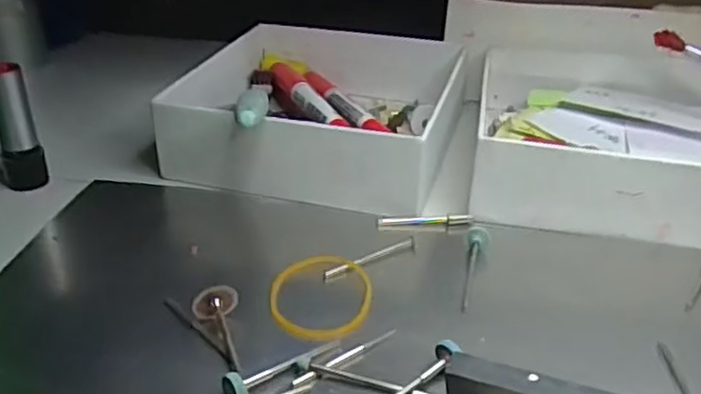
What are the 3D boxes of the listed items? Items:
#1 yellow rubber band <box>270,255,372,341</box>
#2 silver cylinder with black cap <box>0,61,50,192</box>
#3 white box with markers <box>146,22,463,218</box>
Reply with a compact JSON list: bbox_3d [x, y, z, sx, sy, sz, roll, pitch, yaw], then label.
[{"bbox_3d":[-0.011,0.036,0.256,0.038,0.005,0.046,2,30,1],"label":"yellow rubber band"},{"bbox_3d":[-0.155,-0.032,0.319,0.018,0.057,0.014,-14,34,-25],"label":"silver cylinder with black cap"},{"bbox_3d":[-0.014,-0.049,0.368,0.138,0.044,0.141,7,31,9],"label":"white box with markers"}]

